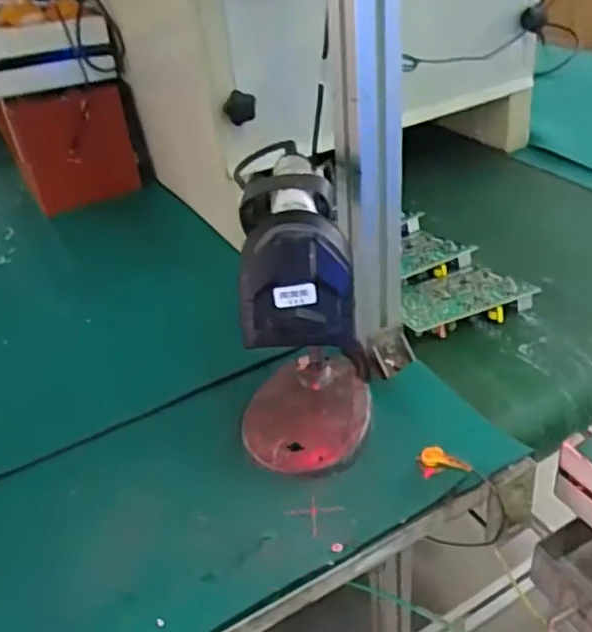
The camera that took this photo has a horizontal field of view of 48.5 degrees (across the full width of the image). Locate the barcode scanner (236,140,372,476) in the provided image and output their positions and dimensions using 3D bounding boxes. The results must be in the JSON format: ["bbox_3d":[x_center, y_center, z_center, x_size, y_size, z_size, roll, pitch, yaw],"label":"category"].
[{"bbox_3d":[0.001,0.001,0.507,0.102,0.201,0.163,-7,36,4],"label":"barcode scanner"}]

